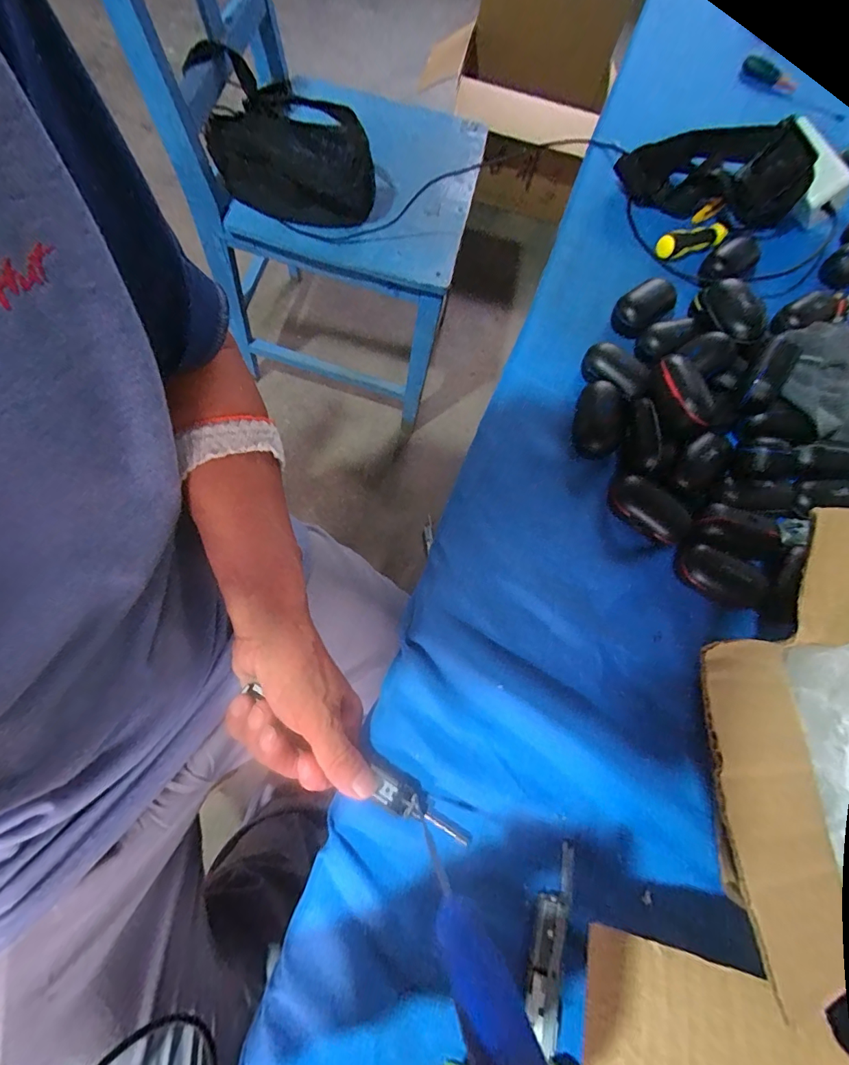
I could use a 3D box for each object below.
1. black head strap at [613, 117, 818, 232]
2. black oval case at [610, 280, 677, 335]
[{"bbox_3d":[0.321,-0.416,0.496,0.181,0.051,0.120,13,70,5],"label":"black head strap"},{"bbox_3d":[0.214,-0.220,0.429,0.058,0.029,0.034,-29,78,-15],"label":"black oval case"}]

